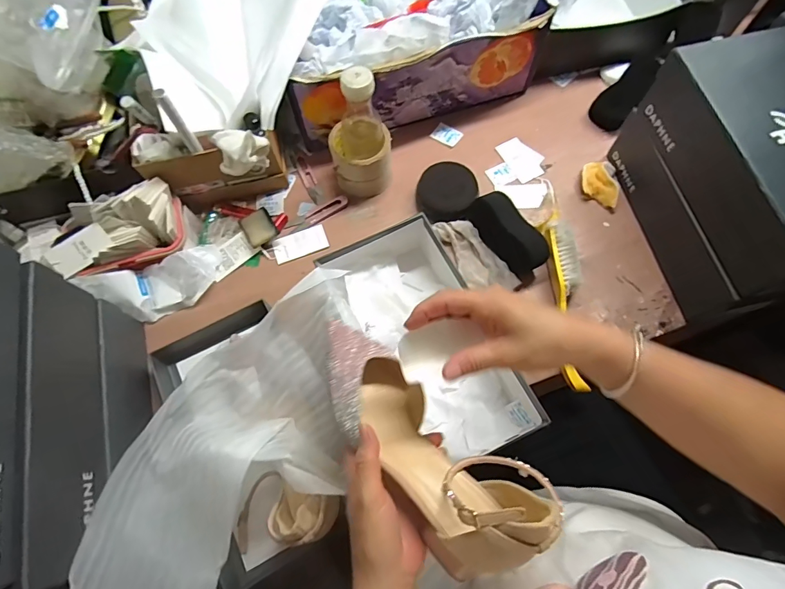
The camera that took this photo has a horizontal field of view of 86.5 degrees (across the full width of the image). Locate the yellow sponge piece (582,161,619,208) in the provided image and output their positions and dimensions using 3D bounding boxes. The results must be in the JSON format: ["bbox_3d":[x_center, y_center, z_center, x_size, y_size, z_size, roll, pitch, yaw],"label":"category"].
[{"bbox_3d":[0.315,-0.171,0.640,0.039,0.028,0.079,-10,70,-3],"label":"yellow sponge piece"}]

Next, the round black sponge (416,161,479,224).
[{"bbox_3d":[0.082,-0.156,0.638,0.088,0.040,0.086,0,69,1],"label":"round black sponge"}]

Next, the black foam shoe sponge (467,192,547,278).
[{"bbox_3d":[0.164,-0.086,0.591,0.046,0.059,0.123,-35,73,-11],"label":"black foam shoe sponge"}]

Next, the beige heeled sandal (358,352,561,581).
[{"bbox_3d":[0.032,0.129,0.351,0.089,0.069,0.214,-38,41,-12],"label":"beige heeled sandal"}]

